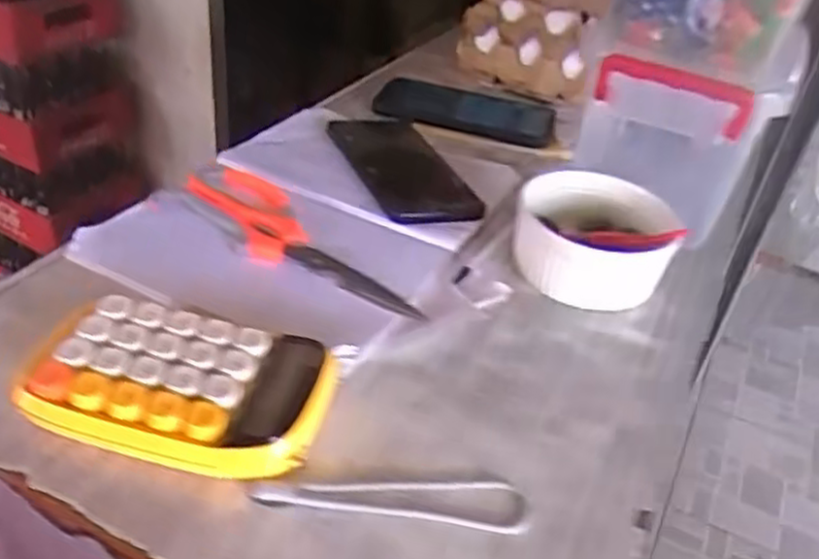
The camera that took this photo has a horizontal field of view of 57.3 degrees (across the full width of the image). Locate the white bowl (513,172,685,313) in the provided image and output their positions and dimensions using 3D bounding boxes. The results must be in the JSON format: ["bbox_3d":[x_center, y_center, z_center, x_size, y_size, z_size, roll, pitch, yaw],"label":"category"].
[{"bbox_3d":[0.130,-0.030,0.527,0.106,0.049,0.115,6,35,-4],"label":"white bowl"}]

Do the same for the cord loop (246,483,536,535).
[{"bbox_3d":[-0.007,0.100,0.351,0.129,0.004,0.026,8,41,-4],"label":"cord loop"}]

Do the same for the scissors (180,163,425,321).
[{"bbox_3d":[-0.082,-0.029,0.493,0.061,0.025,0.203,-23,46,-38],"label":"scissors"}]

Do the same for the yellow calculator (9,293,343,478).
[{"bbox_3d":[-0.110,0.051,0.369,0.139,0.023,0.080,13,35,5],"label":"yellow calculator"}]

